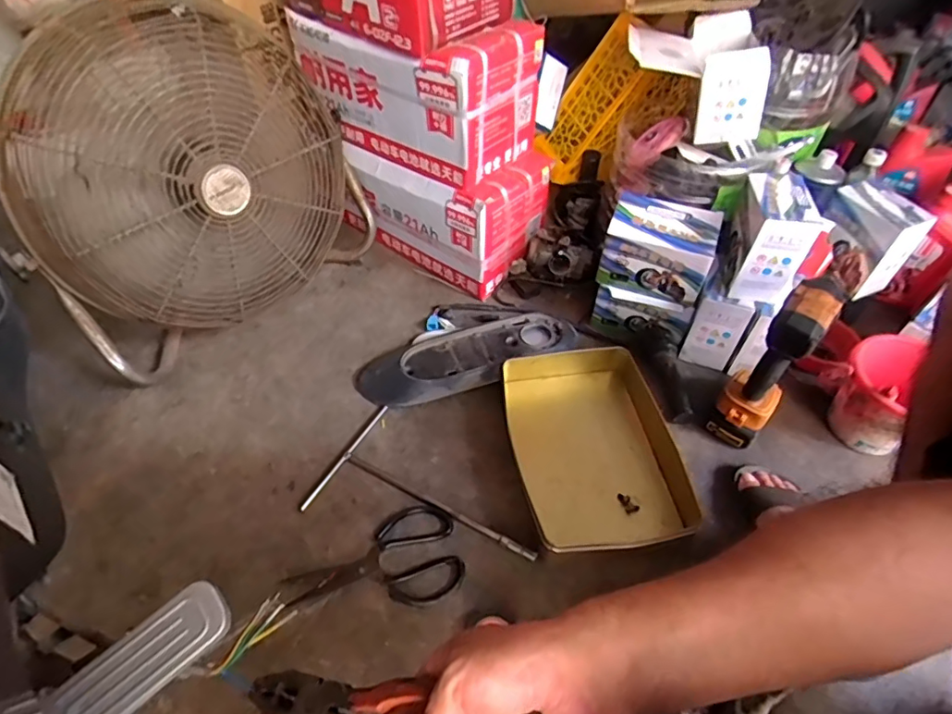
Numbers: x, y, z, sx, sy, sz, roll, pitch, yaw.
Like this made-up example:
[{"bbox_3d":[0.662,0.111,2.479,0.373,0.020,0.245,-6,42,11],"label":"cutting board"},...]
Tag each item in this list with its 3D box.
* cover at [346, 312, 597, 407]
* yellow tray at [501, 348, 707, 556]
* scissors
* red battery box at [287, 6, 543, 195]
[{"bbox_3d":[-0.008,-0.019,0.884,0.380,0.048,0.177,-12,49,-11],"label":"cover"},{"bbox_3d":[0.162,0.116,0.754,0.220,0.051,0.309,-7,49,-7],"label":"yellow tray"},{"bbox_3d":[-0.124,0.253,0.661,0.205,0.012,0.120,-11,49,-11],"label":"scissors"},{"bbox_3d":[-0.109,-0.473,0.919,0.390,0.193,0.198,29,54,23],"label":"red battery box"}]

